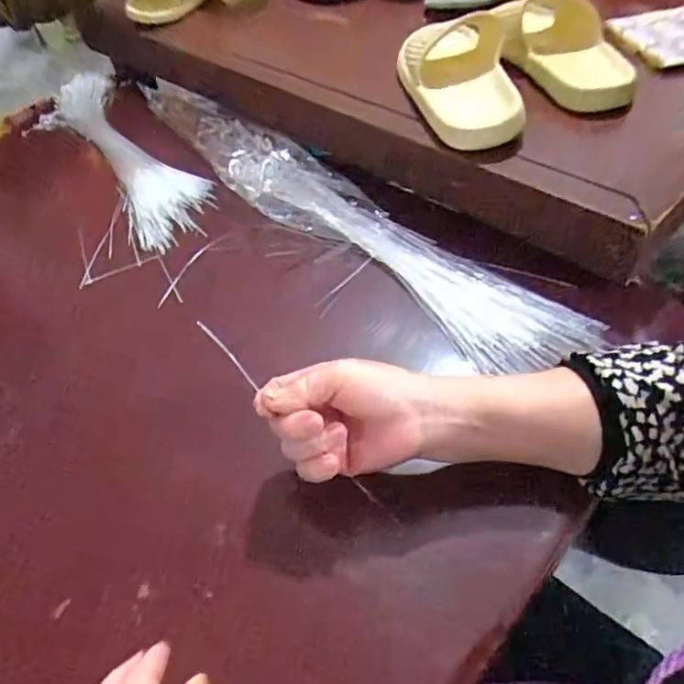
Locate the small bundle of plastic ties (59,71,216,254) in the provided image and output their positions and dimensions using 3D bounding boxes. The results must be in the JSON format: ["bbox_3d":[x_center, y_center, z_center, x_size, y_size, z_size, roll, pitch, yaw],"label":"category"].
[{"bbox_3d":[-0.301,-0.275,0.775,0.104,0.026,0.484,-28,53,-17],"label":"small bundle of plastic ties"}]

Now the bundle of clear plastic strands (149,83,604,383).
[{"bbox_3d":[-0.049,-0.170,0.641,0.121,0.035,0.725,-39,56,-24],"label":"bundle of clear plastic strands"}]

